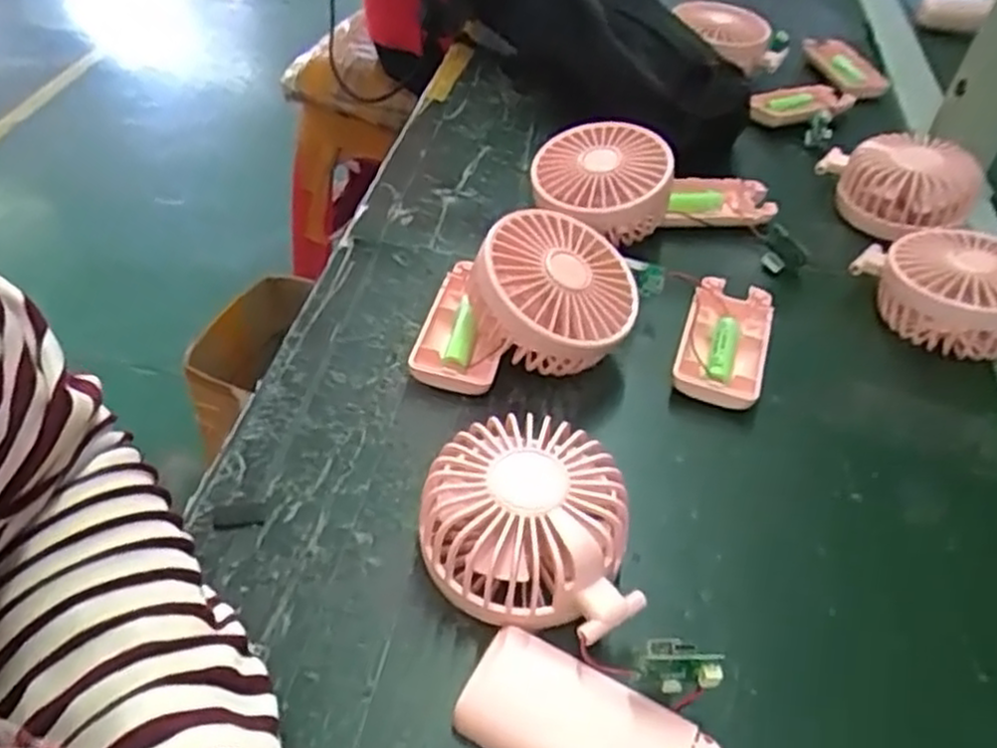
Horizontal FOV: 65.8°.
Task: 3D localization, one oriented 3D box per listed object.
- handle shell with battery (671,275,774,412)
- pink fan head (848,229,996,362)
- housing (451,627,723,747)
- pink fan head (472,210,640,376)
[{"bbox_3d":[0.129,-0.019,0.439,0.047,0.016,0.090,17,47,11],"label":"handle shell with battery"},{"bbox_3d":[0.272,-0.051,0.463,0.084,0.048,0.092,-1,46,-5],"label":"pink fan head"},{"bbox_3d":[0.033,0.133,0.284,0.093,0.018,0.044,24,49,18],"label":"housing"},{"bbox_3d":[0.030,-0.045,0.421,0.089,0.045,0.089,10,59,-17],"label":"pink fan head"}]

